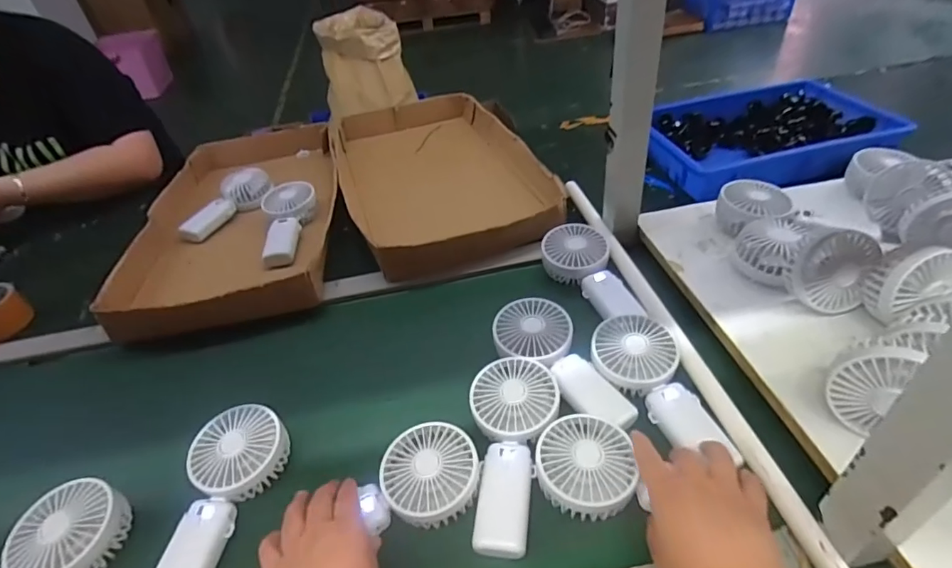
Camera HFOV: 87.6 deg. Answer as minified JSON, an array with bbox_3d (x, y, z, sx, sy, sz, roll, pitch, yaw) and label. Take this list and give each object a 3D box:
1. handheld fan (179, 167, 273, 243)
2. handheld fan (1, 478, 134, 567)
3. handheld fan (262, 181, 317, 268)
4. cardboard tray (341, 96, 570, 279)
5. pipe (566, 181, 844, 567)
[{"bbox_3d":[-0.442,-0.139,0.881,0.049,0.060,0.169,14,45,23],"label":"handheld fan"},{"bbox_3d":[-0.393,0.258,0.423,0.081,0.042,0.183,17,47,26],"label":"handheld fan"},{"bbox_3d":[-0.311,-0.093,0.803,0.085,0.041,0.171,-6,53,2],"label":"handheld fan"},{"bbox_3d":[-0.073,-0.202,0.894,0.327,0.056,0.526,-16,41,-10],"label":"cardboard tray"},{"bbox_3d":[0.222,0.064,0.540,0.019,0.019,0.677,-11,41,-5],"label":"pipe"}]

